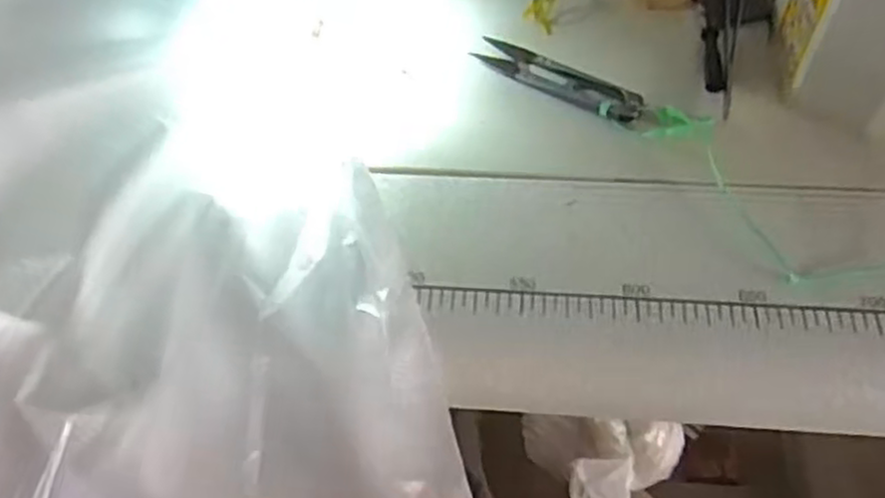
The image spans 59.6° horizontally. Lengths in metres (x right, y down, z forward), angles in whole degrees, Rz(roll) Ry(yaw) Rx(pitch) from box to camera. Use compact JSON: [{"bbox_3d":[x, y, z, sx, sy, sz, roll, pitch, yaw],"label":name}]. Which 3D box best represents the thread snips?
[{"bbox_3d":[0.062,-0.093,0.411,0.096,0.008,0.024,27,60,20],"label":"thread snips"}]

